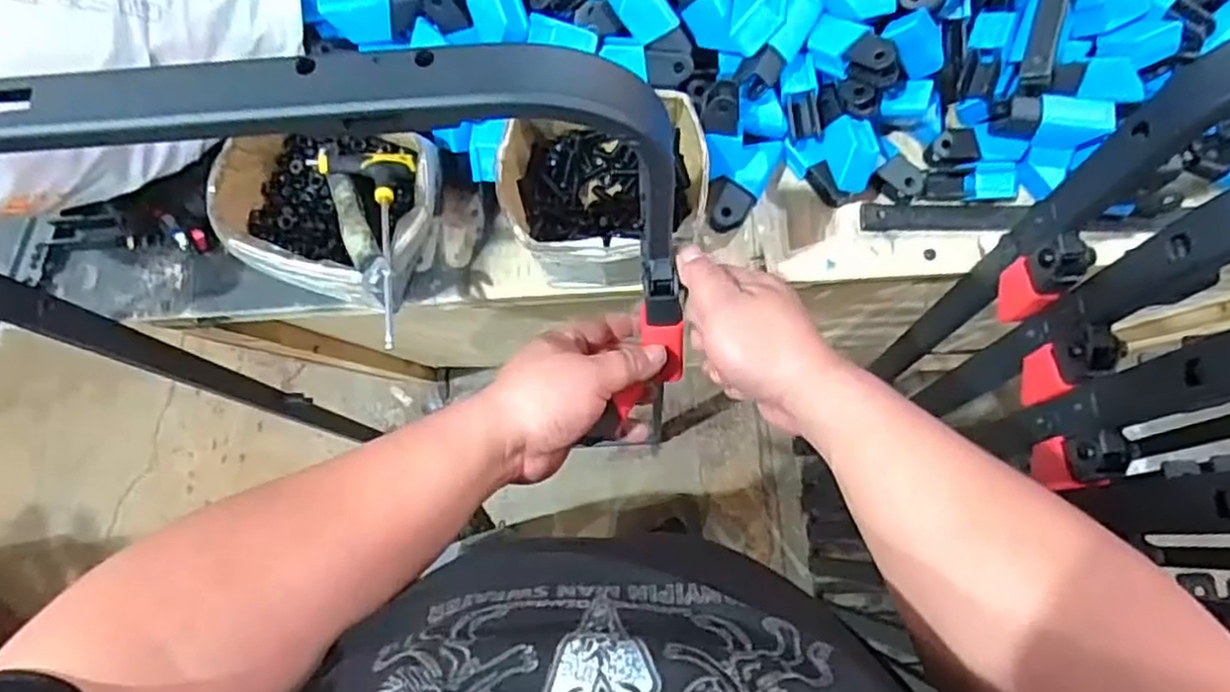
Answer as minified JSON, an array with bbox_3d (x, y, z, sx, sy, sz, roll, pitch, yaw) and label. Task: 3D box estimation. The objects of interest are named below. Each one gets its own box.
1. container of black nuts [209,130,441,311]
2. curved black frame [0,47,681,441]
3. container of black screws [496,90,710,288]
[{"bbox_3d":[-0.227,-0.115,0.584,0.182,0.081,0.140,14,83,5],"label":"container of black nuts"},{"bbox_3d":[-0.216,-0.002,0.654,0.516,0.680,0.065,-2,76,1],"label":"curved black frame"},{"bbox_3d":[-0.007,-0.121,0.581,0.158,0.083,0.132,-6,81,2],"label":"container of black screws"}]

